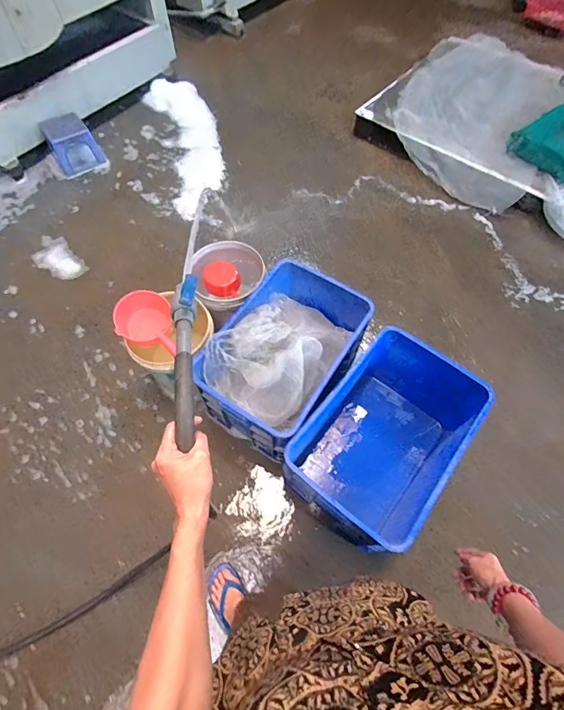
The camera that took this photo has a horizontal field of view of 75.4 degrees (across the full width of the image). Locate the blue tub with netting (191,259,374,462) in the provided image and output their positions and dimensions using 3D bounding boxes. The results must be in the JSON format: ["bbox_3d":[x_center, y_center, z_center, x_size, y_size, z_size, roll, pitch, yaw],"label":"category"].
[{"bbox_3d":[0.017,0.007,1.438,0.448,0.340,0.651,32,66,15],"label":"blue tub with netting"}]

